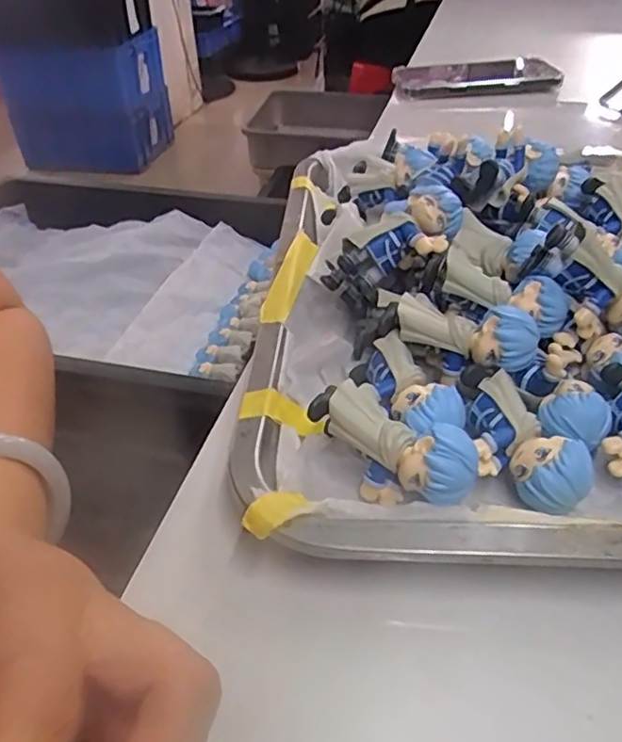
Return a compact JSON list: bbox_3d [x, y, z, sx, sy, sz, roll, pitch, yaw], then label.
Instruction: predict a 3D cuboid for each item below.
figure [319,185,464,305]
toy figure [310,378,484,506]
[{"bbox_3d":[0.037,-0.058,0.289,0.068,0.023,0.027,-33,39,13],"label":"figure"},{"bbox_3d":[0.028,0.026,0.225,0.063,0.027,0.023,27,48,30],"label":"toy figure"}]

